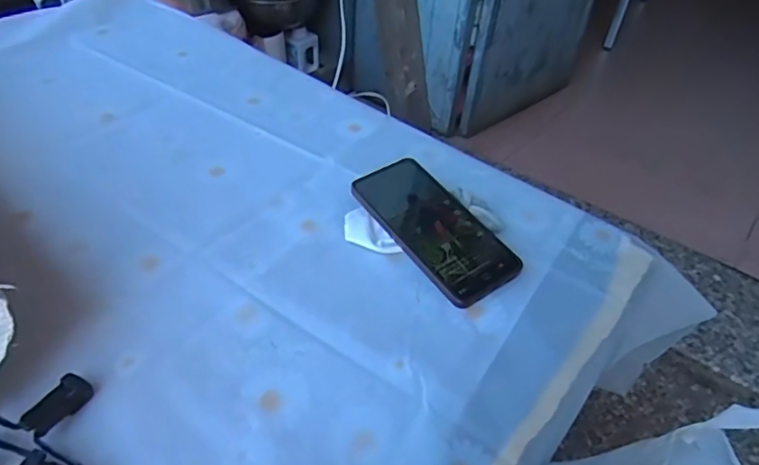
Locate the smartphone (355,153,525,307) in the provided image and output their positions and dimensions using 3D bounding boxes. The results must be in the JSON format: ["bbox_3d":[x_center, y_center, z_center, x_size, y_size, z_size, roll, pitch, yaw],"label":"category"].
[{"bbox_3d":[0.050,-0.007,0.487,0.077,0.008,0.161,-28,59,-25],"label":"smartphone"}]

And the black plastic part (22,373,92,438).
[{"bbox_3d":[-0.205,0.111,0.342,0.019,0.015,0.044,17,31,12],"label":"black plastic part"}]

